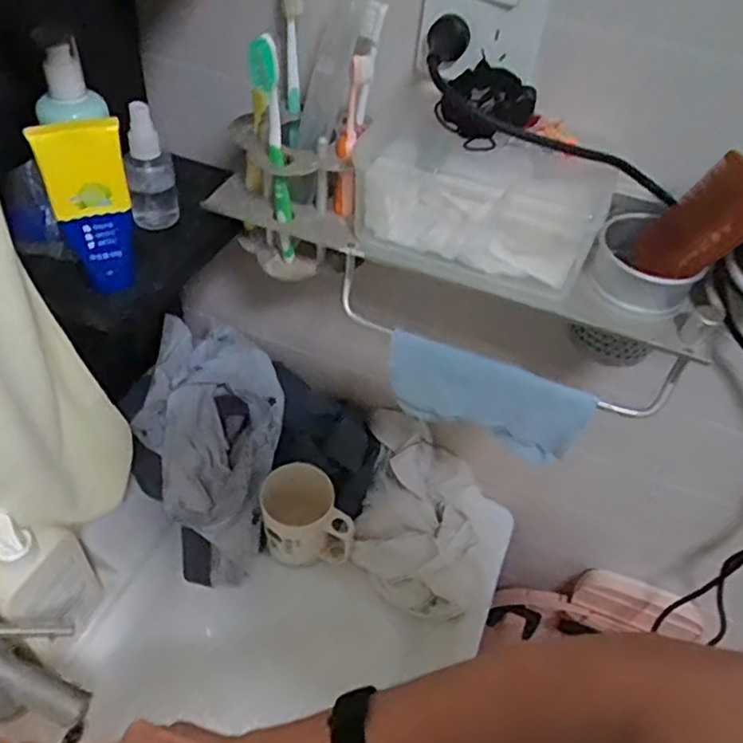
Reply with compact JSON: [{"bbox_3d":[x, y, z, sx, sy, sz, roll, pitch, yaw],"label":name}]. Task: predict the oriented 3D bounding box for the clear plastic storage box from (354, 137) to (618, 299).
[{"bbox_3d":[0.081,-0.121,0.462,0.166,0.073,0.071,26,49,17],"label":"clear plastic storage box"}]

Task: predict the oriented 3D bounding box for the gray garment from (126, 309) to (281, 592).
[{"bbox_3d":[-0.176,0.092,0.717,0.153,0.075,0.302,-3,88,-10],"label":"gray garment"}]

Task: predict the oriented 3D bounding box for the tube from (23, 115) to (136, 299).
[{"bbox_3d":[-0.189,-0.111,0.439,0.051,0.113,0.026,-22,53,-25],"label":"tube"}]

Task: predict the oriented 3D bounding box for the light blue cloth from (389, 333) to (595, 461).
[{"bbox_3d":[0.087,0.021,0.507,0.158,0.093,0.014,22,48,13],"label":"light blue cloth"}]

